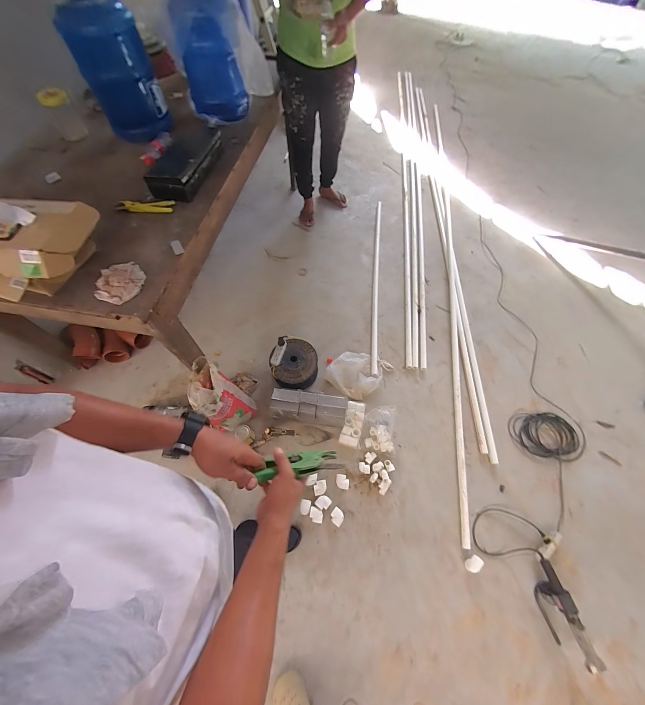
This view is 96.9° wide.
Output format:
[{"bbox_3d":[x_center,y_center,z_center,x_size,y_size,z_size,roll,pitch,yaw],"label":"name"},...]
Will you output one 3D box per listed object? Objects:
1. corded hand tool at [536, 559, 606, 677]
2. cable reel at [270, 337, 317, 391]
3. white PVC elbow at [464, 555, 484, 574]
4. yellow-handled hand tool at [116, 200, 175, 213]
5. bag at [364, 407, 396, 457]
[{"bbox_3d":[0.901,0.984,1.075,0.087,0.114,0.327,-12,64,-7],"label":"corded hand tool"},{"bbox_3d":[-0.148,0.056,1.501,0.235,0.161,0.253,0,63,0],"label":"cable reel"},{"bbox_3d":[0.624,0.873,1.179,0.070,0.035,0.053,-28,67,-14],"label":"white PVC elbow"},{"bbox_3d":[-0.632,-0.519,1.018,0.188,0.033,0.039,-6,63,-3],"label":"yellow-handled hand tool"},{"bbox_3d":[0.289,0.374,1.401,0.146,0.076,0.225,6,64,2],"label":"bag"}]

